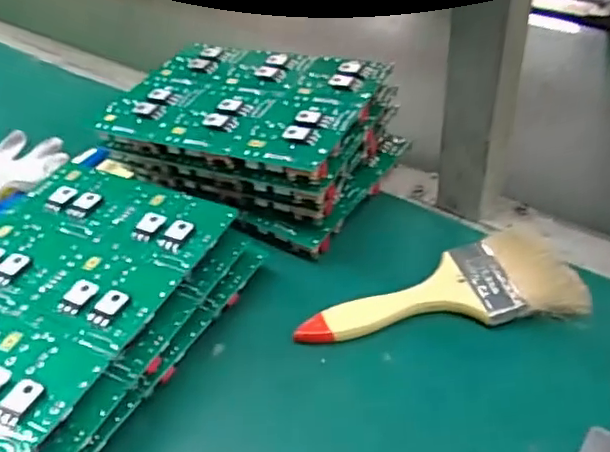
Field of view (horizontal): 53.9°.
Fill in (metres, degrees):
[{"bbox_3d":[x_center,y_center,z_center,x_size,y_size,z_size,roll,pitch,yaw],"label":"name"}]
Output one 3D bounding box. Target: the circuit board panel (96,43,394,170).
[{"bbox_3d":[-0.050,-0.111,0.514,0.208,0.009,0.158,13,45,24],"label":"circuit board panel"}]

